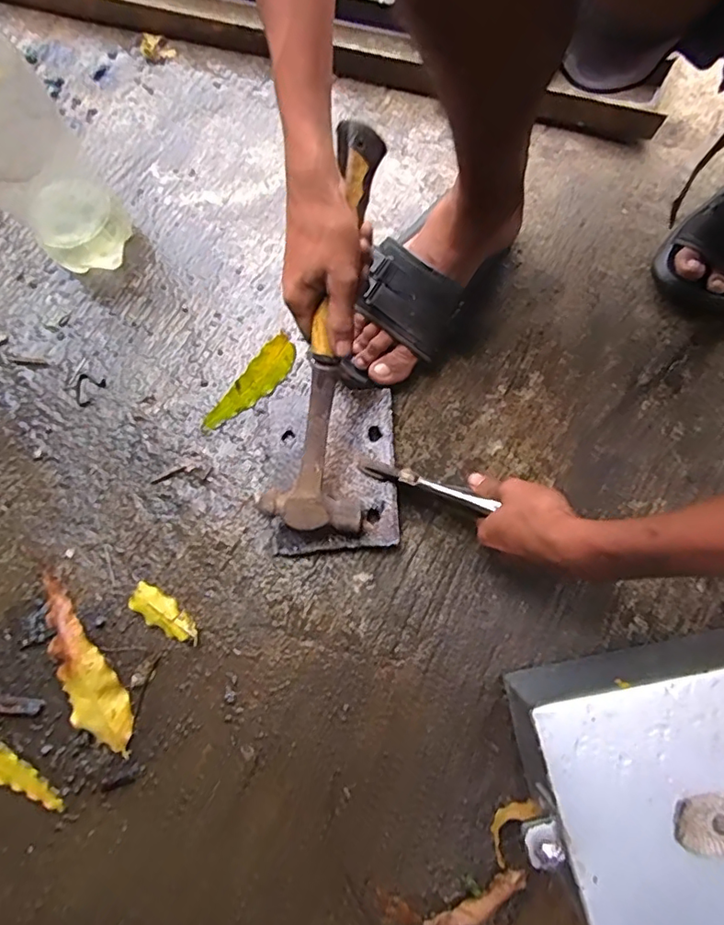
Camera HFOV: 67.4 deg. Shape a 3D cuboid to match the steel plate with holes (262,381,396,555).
[{"bbox_3d":[-0.035,0.002,0.532,0.130,0.011,0.162,-5,77,10],"label":"steel plate with holes"}]

